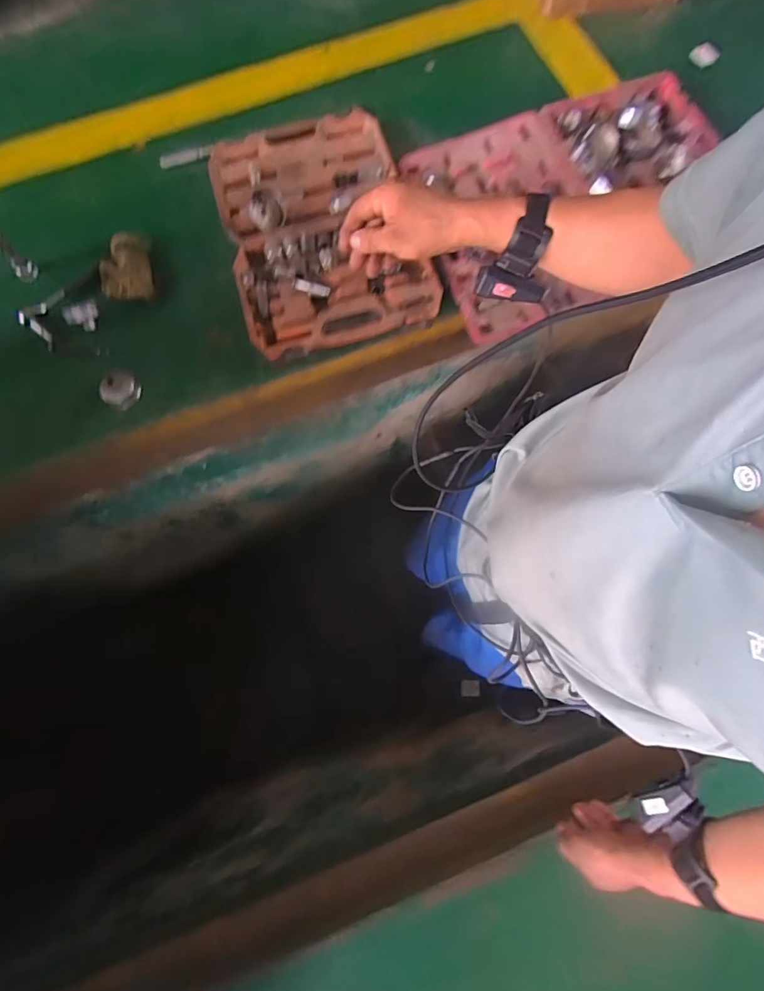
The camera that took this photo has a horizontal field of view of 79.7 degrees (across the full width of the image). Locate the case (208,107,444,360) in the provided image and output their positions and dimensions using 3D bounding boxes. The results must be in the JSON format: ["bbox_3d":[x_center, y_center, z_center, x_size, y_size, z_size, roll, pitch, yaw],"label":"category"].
[{"bbox_3d":[-0.133,-0.569,0.984,0.386,0.066,0.557,-15,75,-6],"label":"case"}]

